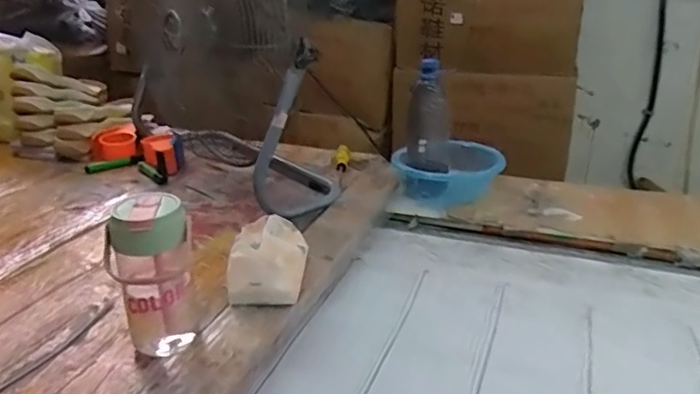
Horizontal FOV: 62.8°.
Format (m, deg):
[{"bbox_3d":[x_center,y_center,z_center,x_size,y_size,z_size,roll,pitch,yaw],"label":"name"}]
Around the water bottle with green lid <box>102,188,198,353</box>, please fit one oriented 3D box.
[{"bbox_3d":[-0.234,0.098,0.682,0.090,0.192,0.077,-11,25,-24],"label":"water bottle with green lid"}]

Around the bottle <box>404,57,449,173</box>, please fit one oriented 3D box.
[{"bbox_3d":[0.151,-0.152,1.106,0.071,0.201,0.078,-14,26,-27],"label":"bottle"}]

